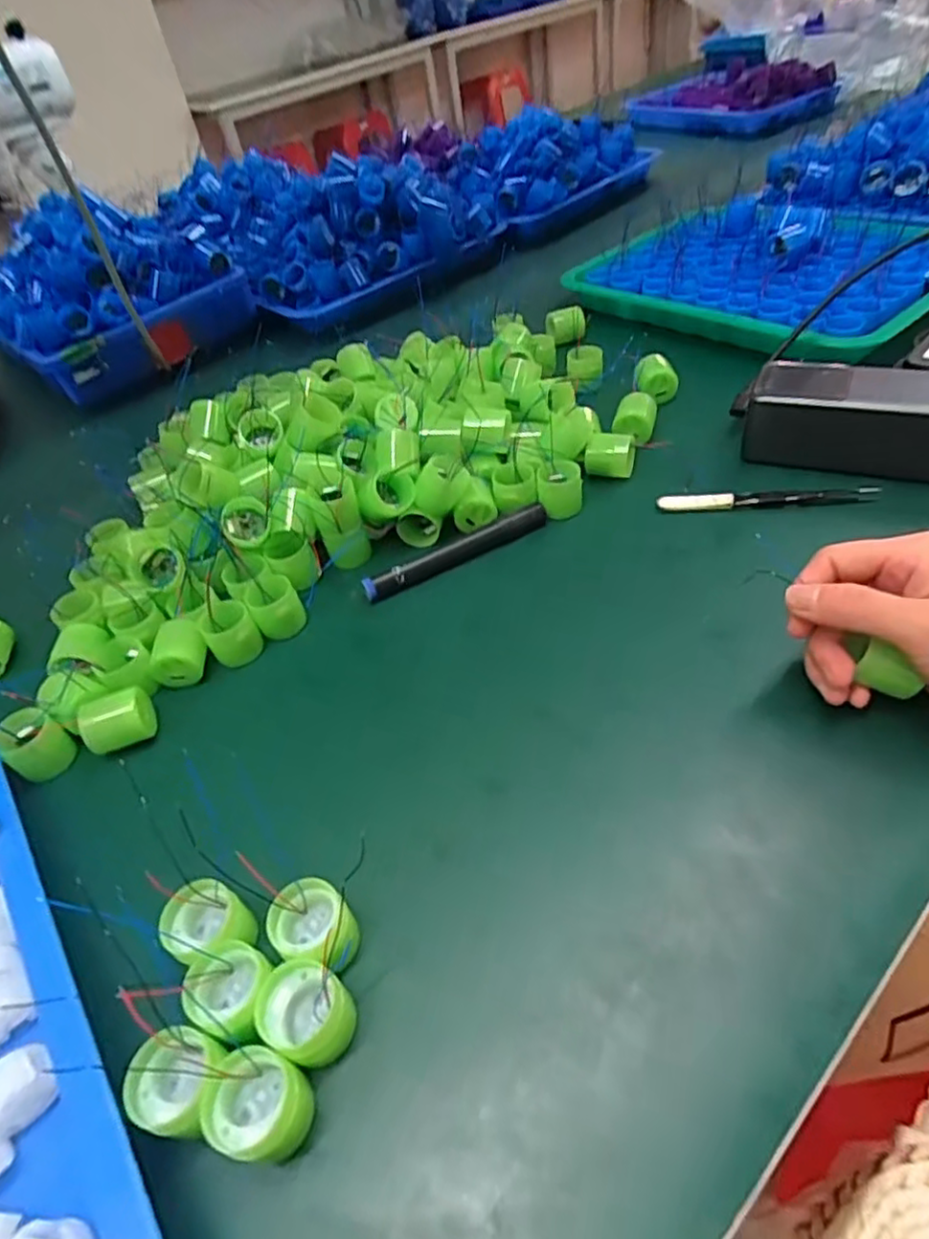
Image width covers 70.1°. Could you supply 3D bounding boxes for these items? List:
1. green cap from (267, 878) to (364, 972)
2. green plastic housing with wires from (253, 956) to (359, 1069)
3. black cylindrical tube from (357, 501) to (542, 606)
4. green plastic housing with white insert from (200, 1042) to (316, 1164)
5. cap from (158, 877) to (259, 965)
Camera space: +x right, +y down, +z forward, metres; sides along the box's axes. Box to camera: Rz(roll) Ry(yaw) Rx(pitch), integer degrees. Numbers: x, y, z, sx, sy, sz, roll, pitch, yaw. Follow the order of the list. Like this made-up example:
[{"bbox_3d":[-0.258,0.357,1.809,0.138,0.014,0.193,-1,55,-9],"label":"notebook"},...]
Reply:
[{"bbox_3d":[-0.059,0.122,0.264,0.031,0.025,0.029,-6,46,6],"label":"green cap"},{"bbox_3d":[-0.058,0.146,0.246,0.032,0.022,0.029,13,50,23],"label":"green plastic housing with wires"},{"bbox_3d":[-0.005,-0.043,0.421,0.125,0.013,0.014,-24,47,-12],"label":"black cylindrical tube"},{"bbox_3d":[-0.069,0.166,0.227,0.033,0.027,0.028,12,50,22],"label":"green plastic housing with white insert"},{"bbox_3d":[-0.104,0.123,0.267,0.028,0.024,0.029,-6,46,6],"label":"cap"}]

